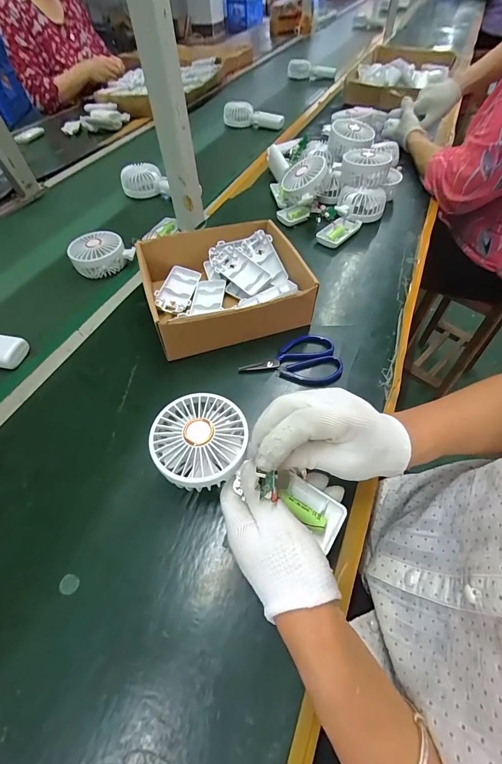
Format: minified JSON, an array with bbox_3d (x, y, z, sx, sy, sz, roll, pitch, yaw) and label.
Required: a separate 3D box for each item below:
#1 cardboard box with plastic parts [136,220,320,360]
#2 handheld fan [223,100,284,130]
[{"bbox_3d":[-0.039,-0.140,0.471,0.206,0.068,0.185,-15,57,-11],"label":"cardboard box with plastic parts"},{"bbox_3d":[0.001,-0.769,0.959,0.193,0.064,0.035,22,57,16],"label":"handheld fan"}]

